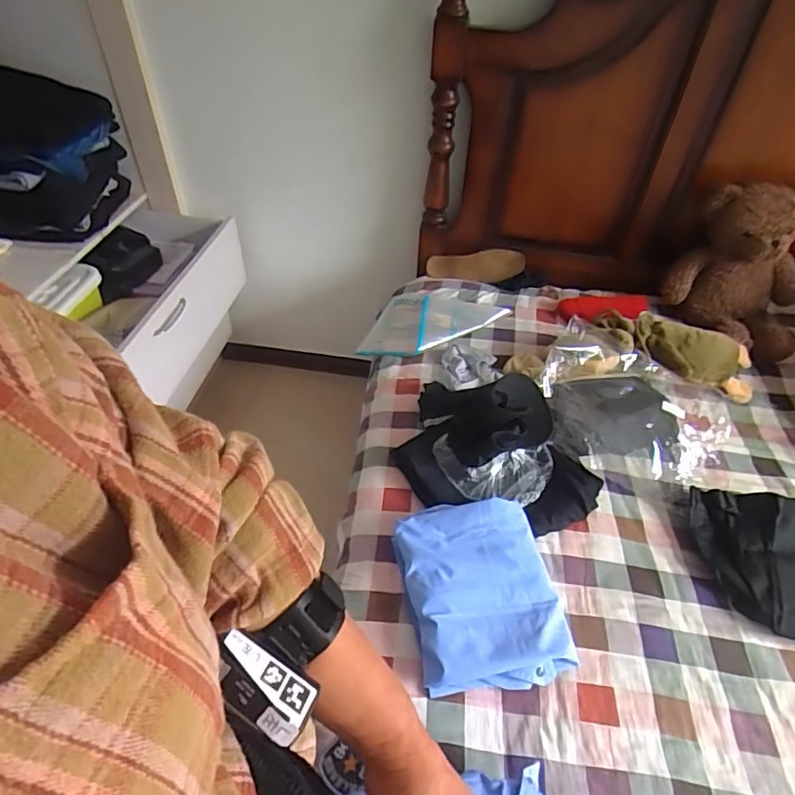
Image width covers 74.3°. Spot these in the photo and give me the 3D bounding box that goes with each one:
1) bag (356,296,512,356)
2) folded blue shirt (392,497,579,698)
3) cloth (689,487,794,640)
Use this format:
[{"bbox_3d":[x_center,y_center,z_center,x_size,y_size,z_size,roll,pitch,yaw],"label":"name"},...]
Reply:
[{"bbox_3d":[0.083,-0.163,1.295,0.321,0.096,0.217,14,46,11],"label":"bag"},{"bbox_3d":[0.127,0.288,0.793,0.222,0.062,0.269,-7,46,-9],"label":"folded blue shirt"},{"bbox_3d":[0.608,0.262,0.851,0.244,0.047,0.242,15,46,11],"label":"cloth"}]

